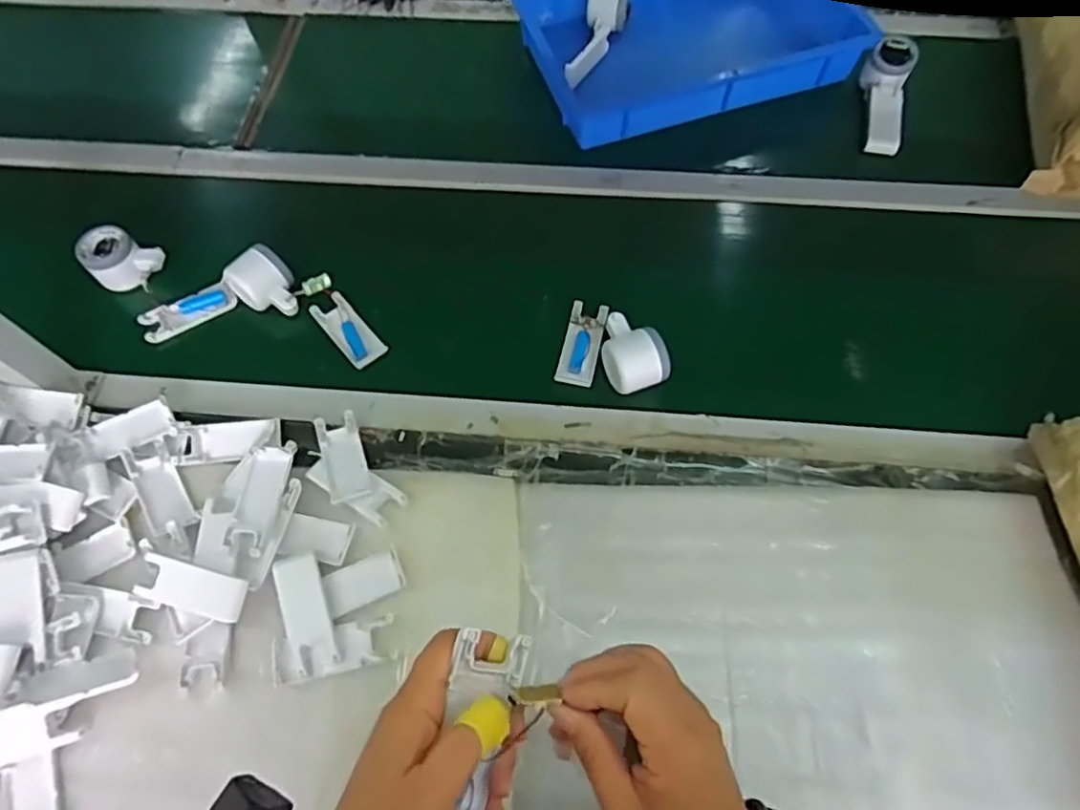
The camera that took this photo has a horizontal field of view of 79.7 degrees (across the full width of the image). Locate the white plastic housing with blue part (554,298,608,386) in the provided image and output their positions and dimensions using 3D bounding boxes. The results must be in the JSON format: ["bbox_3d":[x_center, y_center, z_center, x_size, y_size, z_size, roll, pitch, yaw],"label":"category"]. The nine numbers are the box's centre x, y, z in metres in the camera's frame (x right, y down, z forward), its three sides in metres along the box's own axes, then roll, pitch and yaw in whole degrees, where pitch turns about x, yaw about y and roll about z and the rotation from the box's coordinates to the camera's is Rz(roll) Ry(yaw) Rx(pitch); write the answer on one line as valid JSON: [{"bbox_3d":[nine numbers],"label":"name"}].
[{"bbox_3d":[0.047,-0.070,0.708,0.040,0.008,0.101,12,64,8],"label":"white plastic housing with blue part"}]

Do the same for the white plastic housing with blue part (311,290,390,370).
[{"bbox_3d":[-0.215,-0.083,0.726,0.042,0.012,0.100,-38,68,-16],"label":"white plastic housing with blue part"}]

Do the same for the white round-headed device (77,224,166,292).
[{"bbox_3d":[-0.481,-0.167,0.744,0.073,0.049,0.061,14,64,8],"label":"white round-headed device"}]

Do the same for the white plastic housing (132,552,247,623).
[{"bbox_3d":[-0.308,0.162,0.572,0.100,0.016,0.038,13,64,8],"label":"white plastic housing"}]

